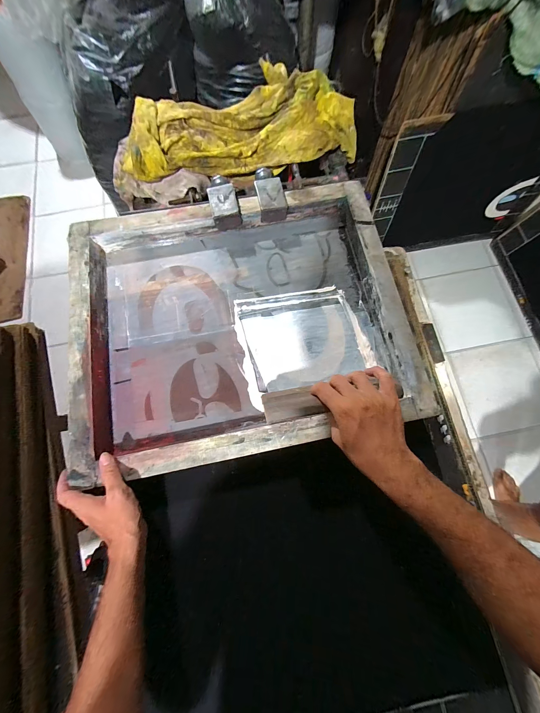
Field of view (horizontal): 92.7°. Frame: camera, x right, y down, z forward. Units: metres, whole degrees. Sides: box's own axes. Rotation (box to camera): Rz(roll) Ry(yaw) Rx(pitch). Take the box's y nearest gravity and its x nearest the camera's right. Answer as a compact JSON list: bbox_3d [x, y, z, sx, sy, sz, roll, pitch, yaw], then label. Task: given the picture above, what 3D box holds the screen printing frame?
[{"bbox_3d":[-0.054,-0.076,0.465,0.569,0.058,0.470,-11,76,-4],"label":"screen printing frame"}]

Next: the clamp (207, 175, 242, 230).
[{"bbox_3d":[-0.095,-0.319,0.518,0.053,0.033,0.120,-13,75,-4],"label":"clamp"}]

